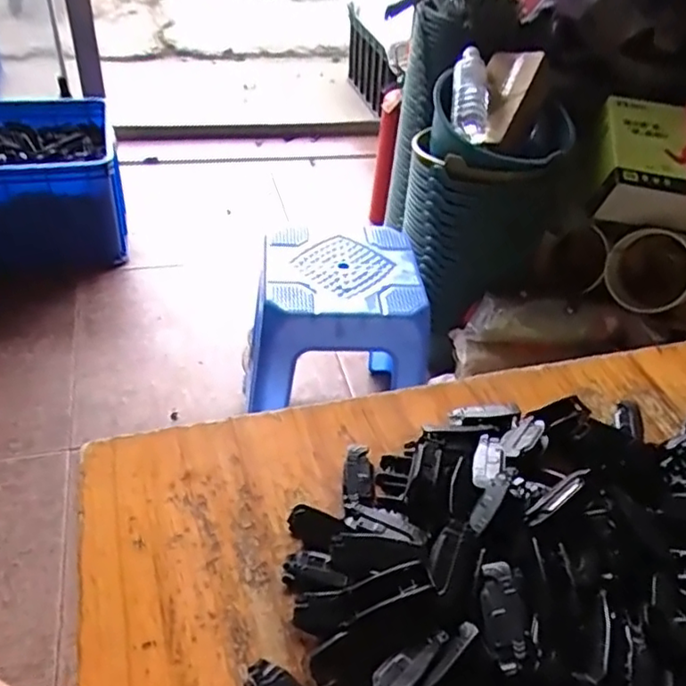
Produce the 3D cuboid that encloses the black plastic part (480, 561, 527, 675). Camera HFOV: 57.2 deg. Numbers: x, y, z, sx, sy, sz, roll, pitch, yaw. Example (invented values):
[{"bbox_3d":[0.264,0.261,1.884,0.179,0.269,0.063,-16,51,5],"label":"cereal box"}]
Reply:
[{"bbox_3d":[0.073,0.123,0.284,0.016,0.009,0.047,4,42,-4],"label":"black plastic part"}]

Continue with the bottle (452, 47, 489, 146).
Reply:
[{"bbox_3d":[0.249,-0.491,1.224,0.071,0.075,0.200,5,62,-2],"label":"bottle"}]

